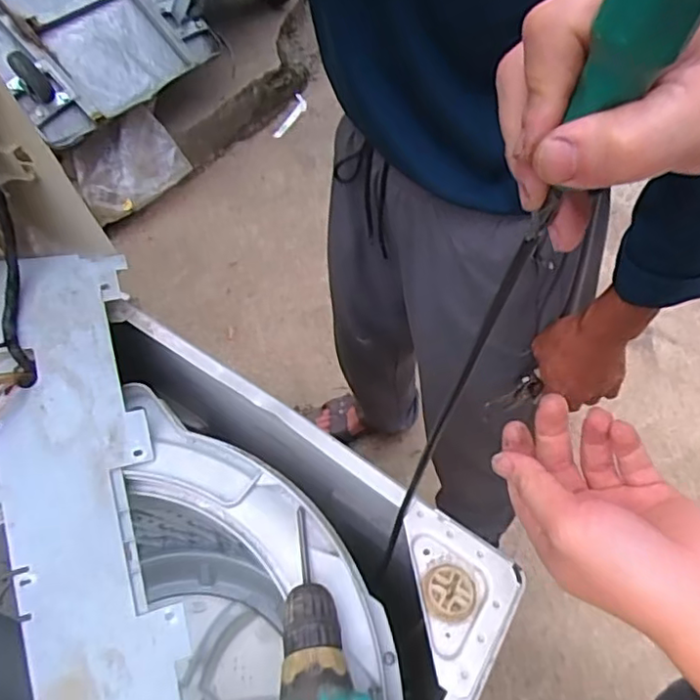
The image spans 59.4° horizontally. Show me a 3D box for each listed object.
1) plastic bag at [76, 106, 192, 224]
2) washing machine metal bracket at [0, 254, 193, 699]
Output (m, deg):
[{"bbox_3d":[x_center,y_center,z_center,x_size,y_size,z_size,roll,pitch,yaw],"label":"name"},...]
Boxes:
[{"bbox_3d":[-0.612,-0.524,1.708,0.311,0.220,0.130,-33,57,-22],"label":"plastic bag"},{"bbox_3d":[-0.207,0.156,0.493,0.113,0.013,0.485,-9,81,-26],"label":"washing machine metal bracket"}]

